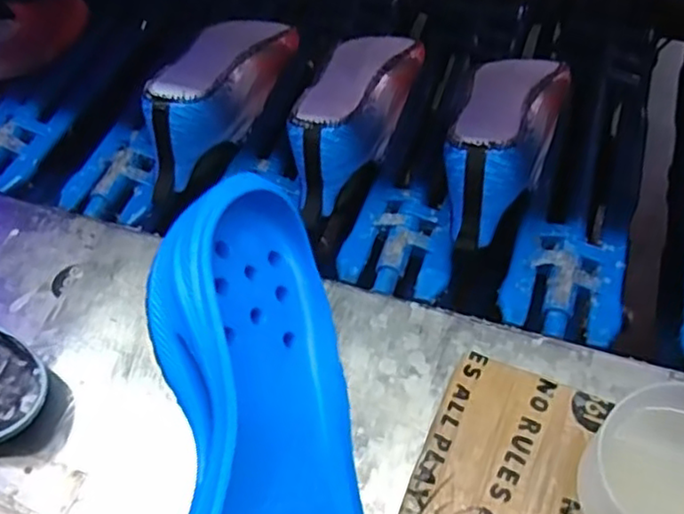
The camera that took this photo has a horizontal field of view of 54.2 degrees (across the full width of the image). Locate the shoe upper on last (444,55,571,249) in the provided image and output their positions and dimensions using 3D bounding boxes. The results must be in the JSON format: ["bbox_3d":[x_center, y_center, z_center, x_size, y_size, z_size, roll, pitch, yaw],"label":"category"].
[{"bbox_3d":[0.141,-0.100,0.570,0.081,0.104,0.222,15,61,13],"label":"shoe upper on last"}]

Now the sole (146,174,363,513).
[{"bbox_3d":[-0.031,0.094,0.286,0.031,0.099,0.251,-24,59,37],"label":"sole"}]

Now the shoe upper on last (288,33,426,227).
[{"bbox_3d":[0.008,-0.136,0.617,0.082,0.103,0.232,15,62,13],"label":"shoe upper on last"}]

